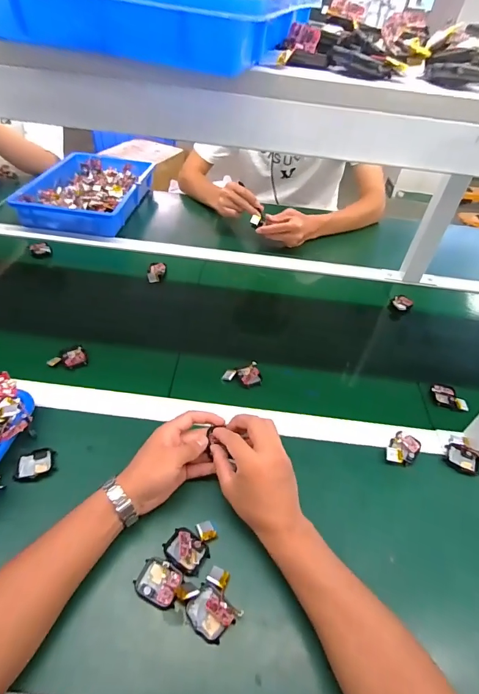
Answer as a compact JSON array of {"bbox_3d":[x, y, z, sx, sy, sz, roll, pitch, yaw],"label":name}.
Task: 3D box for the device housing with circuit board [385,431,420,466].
[{"bbox_3d":[0.232,0.146,0.541,0.037,0.010,0.052,35,52,25],"label":"device housing with circuit board"}]

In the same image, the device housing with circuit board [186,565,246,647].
[{"bbox_3d":[-0.023,0.267,0.395,0.049,0.015,0.057,30,50,22],"label":"device housing with circuit board"}]

